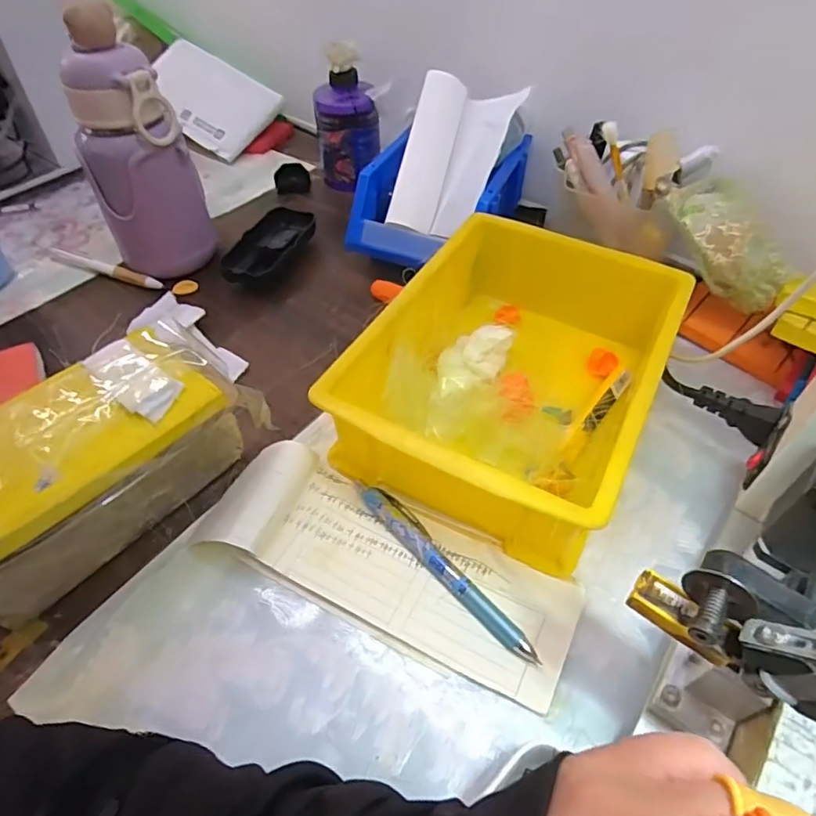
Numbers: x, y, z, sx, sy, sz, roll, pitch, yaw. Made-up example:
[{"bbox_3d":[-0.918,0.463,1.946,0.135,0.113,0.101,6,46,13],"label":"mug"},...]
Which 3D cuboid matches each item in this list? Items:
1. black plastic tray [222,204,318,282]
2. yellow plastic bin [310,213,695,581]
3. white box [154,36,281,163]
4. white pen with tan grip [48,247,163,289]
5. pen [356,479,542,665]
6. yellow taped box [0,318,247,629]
[{"bbox_3d":[-0.128,-0.157,0.535,0.056,0.022,0.125,19,52,16],"label":"black plastic tray"},{"bbox_3d":[0.077,-0.033,0.389,0.171,0.072,0.245,23,53,19],"label":"yellow plastic bin"},{"bbox_3d":[-0.250,-0.381,0.689,0.168,0.017,0.109,35,83,12],"label":"white box"},{"bbox_3d":[-0.285,-0.133,0.525,0.128,0.015,0.016,18,51,15],"label":"white pen with tan grip"},{"bbox_3d":[0.018,0.090,0.325,0.017,0.011,0.141,-32,56,-25],"label":"pen"},{"bbox_3d":[-0.172,0.034,0.317,0.076,0.098,0.174,33,57,25],"label":"yellow taped box"}]

